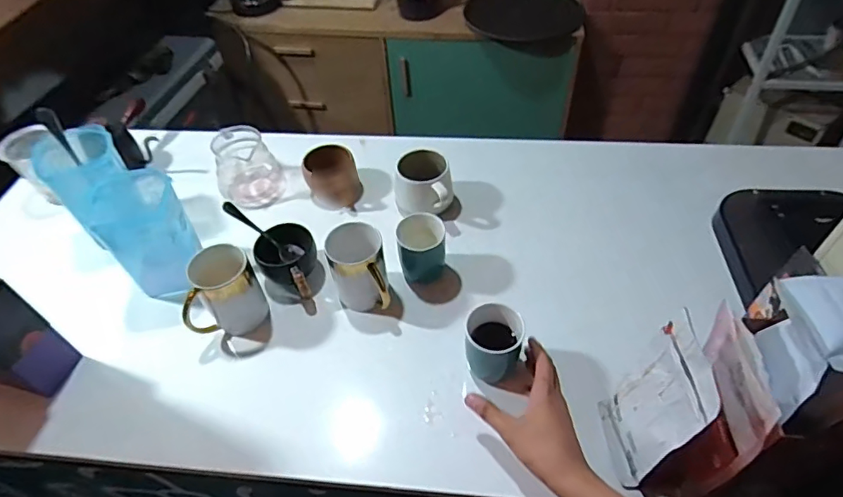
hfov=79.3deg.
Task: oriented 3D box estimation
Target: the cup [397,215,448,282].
[{"bbox_3d":[0.001,0.000,0.690,0.062,0.081,0.061,-2,49,2],"label":"cup"}]

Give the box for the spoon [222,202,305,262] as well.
[{"bbox_3d":[-0.218,-0.023,0.698,0.122,0.014,0.025,40,53,-13],"label":"spoon"}]

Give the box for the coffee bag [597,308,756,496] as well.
[{"bbox_3d":[0.239,0.154,0.478,0.075,0.185,0.106,-6,49,-1],"label":"coffee bag"}]

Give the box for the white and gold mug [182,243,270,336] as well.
[{"bbox_3d":[-0.250,0.061,0.642,0.091,0.110,0.065,-22,51,-15],"label":"white and gold mug"}]

